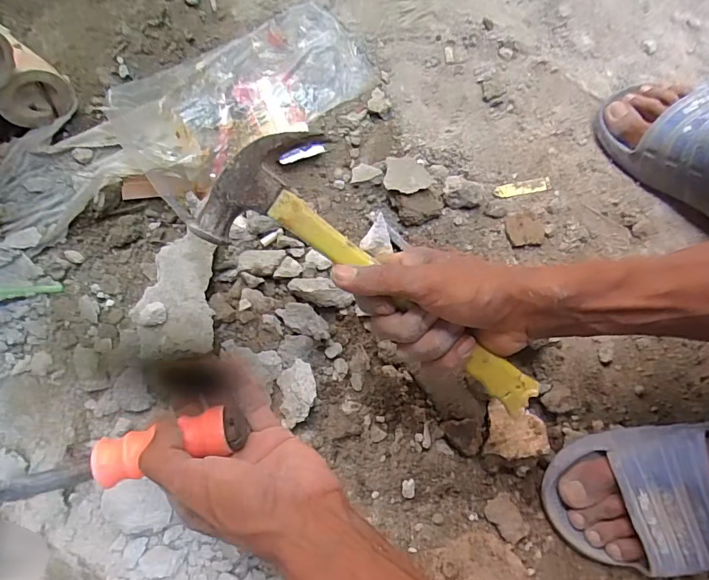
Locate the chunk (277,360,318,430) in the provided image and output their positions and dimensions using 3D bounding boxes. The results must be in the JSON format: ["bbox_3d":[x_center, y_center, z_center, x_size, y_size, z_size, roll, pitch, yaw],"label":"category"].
[{"bbox_3d":[-0.051,0.091,0.404,0.035,0.026,0.053,-9,72,-5],"label":"chunk"}]

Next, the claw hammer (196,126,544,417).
[{"bbox_3d":[0.026,-0.017,0.332,0.271,0.032,0.091,30,102,1],"label":"claw hammer"}]

